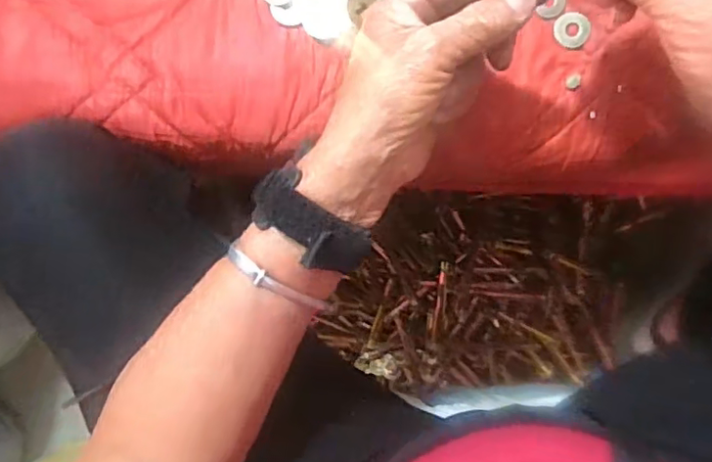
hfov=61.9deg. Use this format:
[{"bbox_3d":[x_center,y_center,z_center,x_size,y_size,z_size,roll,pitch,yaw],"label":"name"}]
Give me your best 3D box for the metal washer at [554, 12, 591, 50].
[{"bbox_3d":[0.134,-0.124,0.368,0.022,0.004,0.021,0,90,1],"label":"metal washer"}]

